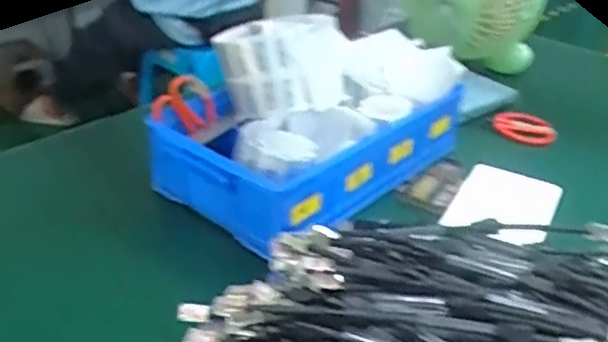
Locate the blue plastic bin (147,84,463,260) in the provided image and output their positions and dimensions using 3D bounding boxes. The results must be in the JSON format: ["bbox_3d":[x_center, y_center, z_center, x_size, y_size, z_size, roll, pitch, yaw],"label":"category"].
[{"bbox_3d":[0.011,-0.037,0.710,0.194,0.085,0.338,27,39,35],"label":"blue plastic bin"}]

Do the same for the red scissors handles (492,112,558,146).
[{"bbox_3d":[0.309,-0.059,0.860,0.081,0.021,0.058,20,35,27],"label":"red scissors handles"}]

